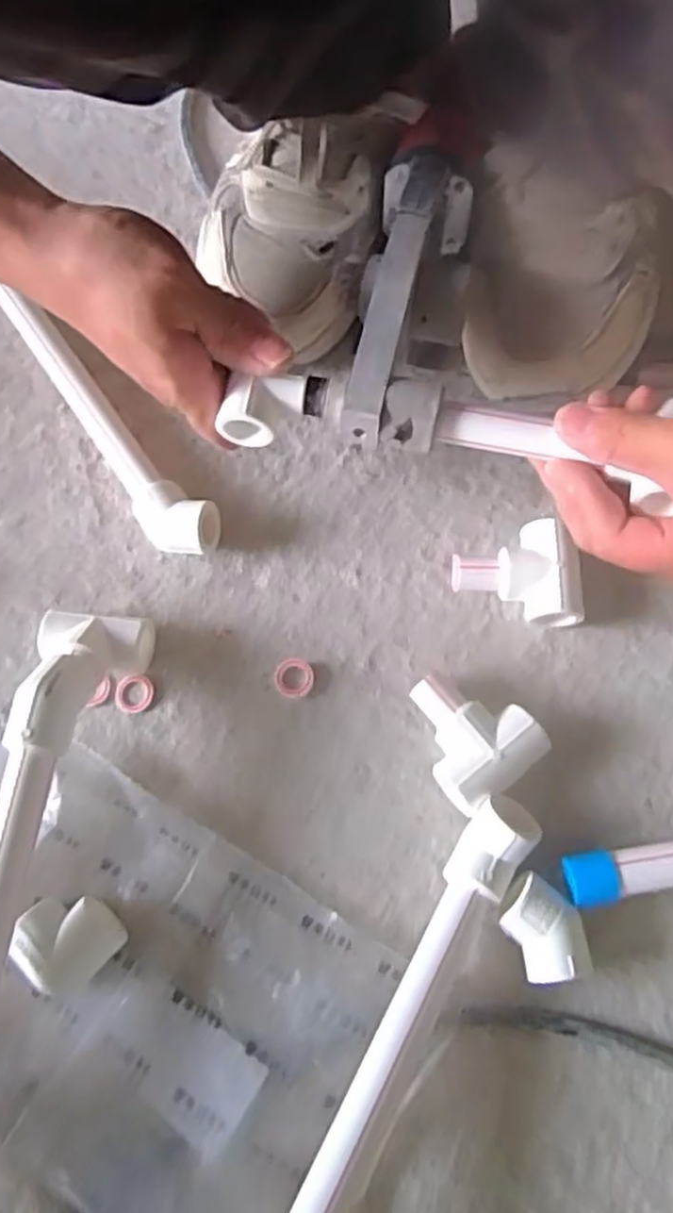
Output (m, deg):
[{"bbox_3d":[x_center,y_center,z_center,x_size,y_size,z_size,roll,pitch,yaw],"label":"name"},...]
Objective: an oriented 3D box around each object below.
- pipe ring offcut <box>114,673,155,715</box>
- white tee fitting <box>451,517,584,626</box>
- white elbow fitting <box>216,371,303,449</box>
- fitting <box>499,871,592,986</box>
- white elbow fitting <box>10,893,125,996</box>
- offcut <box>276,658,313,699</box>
[{"bbox_3d":[-0.110,0.047,0.406,0.020,0.004,0.021,-1,70,2],"label":"pipe ring offcut"},{"bbox_3d":[0.097,-0.020,0.407,0.066,0.031,0.052,5,70,4],"label":"white tee fitting"},{"bbox_3d":[-0.036,-0.097,0.373,0.039,0.026,0.022,-4,70,1],"label":"white elbow fitting"},{"bbox_3d":[0.094,0.148,0.347,0.032,0.028,0.046,-26,71,-7],"label":"fitting"},{"bbox_3d":[-0.124,0.157,0.350,0.043,0.031,0.038,1,70,3],"label":"white elbow fitting"},{"bbox_3d":[-0.023,0.038,0.404,0.021,0.008,0.021,-1,70,2],"label":"offcut"}]

